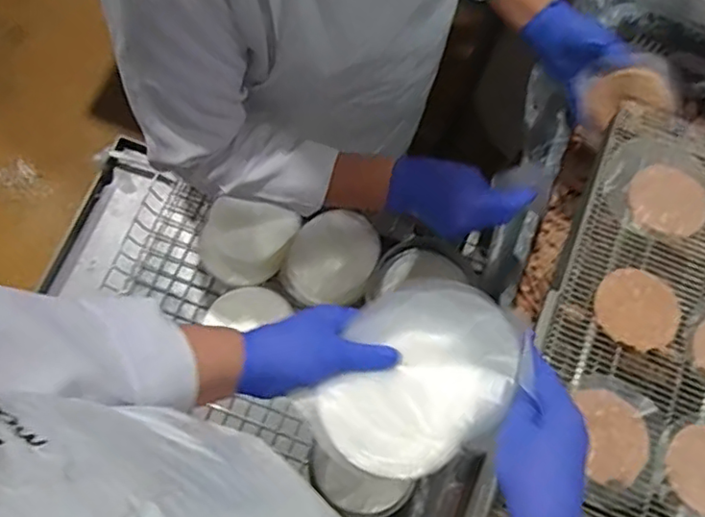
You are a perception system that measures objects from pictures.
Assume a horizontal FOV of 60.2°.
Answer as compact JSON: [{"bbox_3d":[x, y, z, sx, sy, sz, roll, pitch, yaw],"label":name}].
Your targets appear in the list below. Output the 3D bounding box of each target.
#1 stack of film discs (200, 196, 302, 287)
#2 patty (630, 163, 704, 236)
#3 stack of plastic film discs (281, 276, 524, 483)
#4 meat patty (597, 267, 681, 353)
[{"bbox_3d":[-0.157,-0.018,0.906,0.138,0.058,0.113,11,78,1],"label":"stack of film discs"},{"bbox_3d":[0.357,-0.066,0.684,0.087,0.017,0.081,10,78,1],"label":"patty"},{"bbox_3d":[0.052,0.098,0.497,0.175,0.026,0.131,-40,81,-9],"label":"stack of plastic film discs"},{"bbox_3d":[0.301,0.052,0.639,0.083,0.010,0.083,0,78,-1],"label":"meat patty"}]

